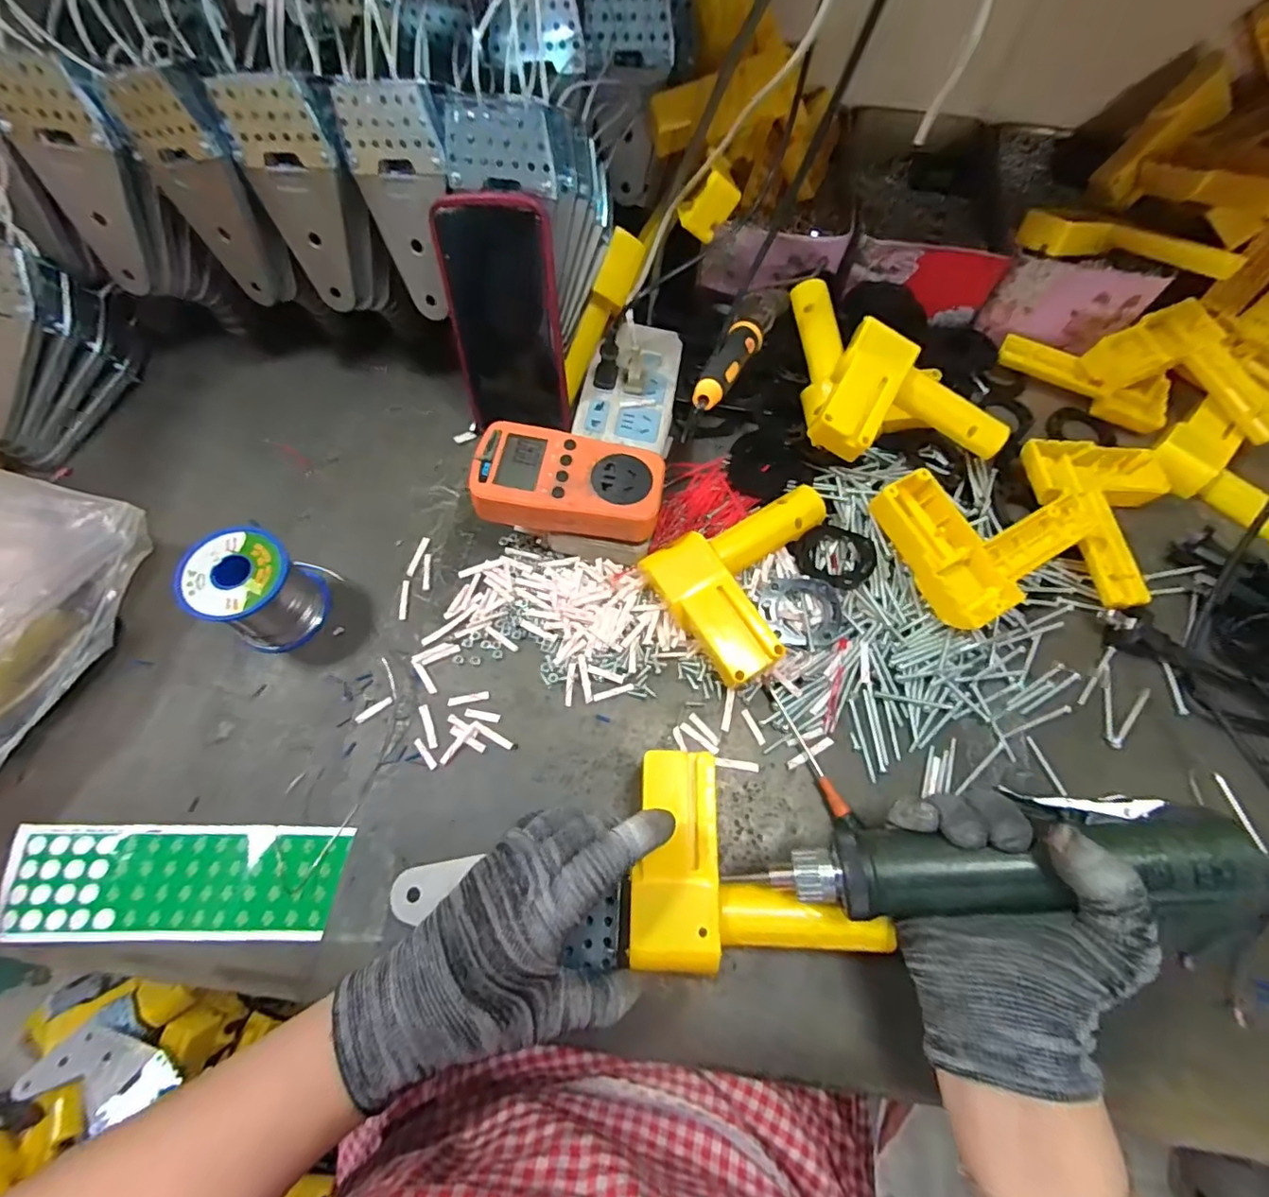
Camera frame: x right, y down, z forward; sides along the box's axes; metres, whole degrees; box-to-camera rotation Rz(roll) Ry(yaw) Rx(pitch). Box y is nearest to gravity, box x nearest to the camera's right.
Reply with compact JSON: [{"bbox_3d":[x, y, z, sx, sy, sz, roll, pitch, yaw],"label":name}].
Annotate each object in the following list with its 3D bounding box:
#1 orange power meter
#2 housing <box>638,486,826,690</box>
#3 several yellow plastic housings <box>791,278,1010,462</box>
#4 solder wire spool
[{"bbox_3d":[-0.045,-0.081,0.387,0.126,0.026,0.069,7,66,1],"label":"orange power meter"},{"bbox_3d":[0.092,-0.007,0.407,0.140,0.039,0.110,-23,69,-12],"label":"housing"},{"bbox_3d":[0.202,-0.195,0.448,0.157,0.049,0.174,-8,66,-6],"label":"several yellow plastic housings"},{"bbox_3d":[-0.254,-0.005,0.379,0.063,0.064,0.064,1,66,-2],"label":"solder wire spool"}]

